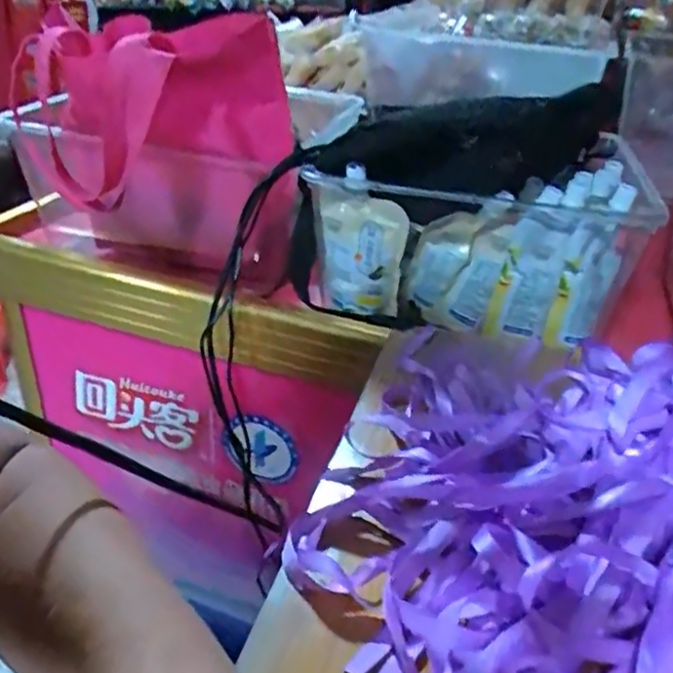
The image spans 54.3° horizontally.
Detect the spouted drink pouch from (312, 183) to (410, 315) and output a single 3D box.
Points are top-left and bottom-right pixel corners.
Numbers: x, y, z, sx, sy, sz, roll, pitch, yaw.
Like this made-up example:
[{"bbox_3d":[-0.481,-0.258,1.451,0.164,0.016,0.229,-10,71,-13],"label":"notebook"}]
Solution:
[{"bbox_3d":[0.019,-0.072,0.597,0.086,0.119,0.019,25,38,29],"label":"spouted drink pouch"}]

